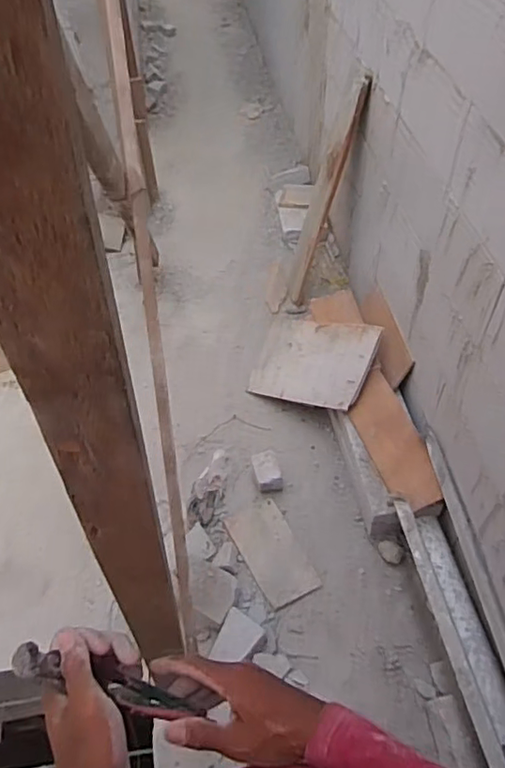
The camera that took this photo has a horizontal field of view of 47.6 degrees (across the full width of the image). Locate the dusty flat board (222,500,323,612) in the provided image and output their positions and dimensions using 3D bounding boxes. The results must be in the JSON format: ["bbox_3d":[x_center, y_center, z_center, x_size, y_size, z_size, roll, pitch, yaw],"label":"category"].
[{"bbox_3d":[0.057,0.494,1.677,0.167,0.014,0.300,-24,62,-14],"label":"dusty flat board"}]

